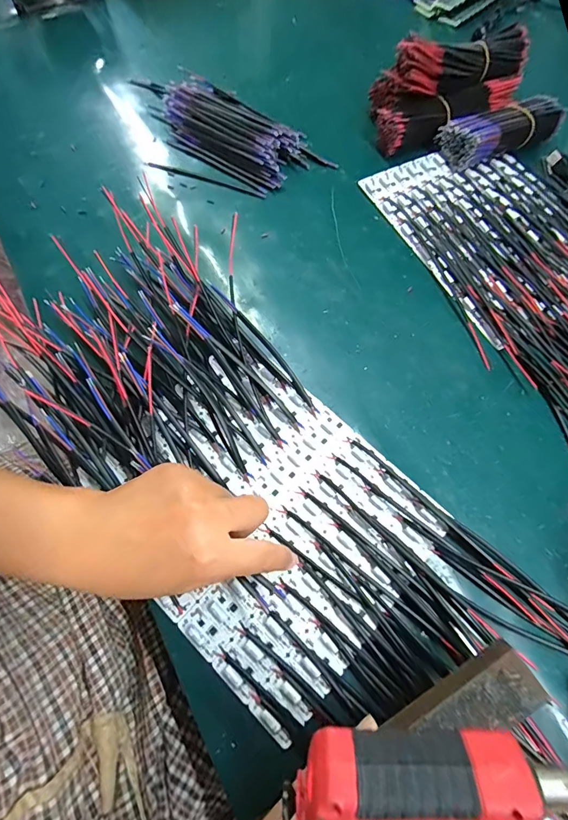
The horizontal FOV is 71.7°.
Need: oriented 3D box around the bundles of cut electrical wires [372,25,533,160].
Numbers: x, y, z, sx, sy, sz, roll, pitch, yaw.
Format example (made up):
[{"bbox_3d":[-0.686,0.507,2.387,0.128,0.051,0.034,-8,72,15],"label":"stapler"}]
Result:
[{"bbox_3d":[0.205,-0.380,0.458,0.218,0.077,0.092,-21,70,-11],"label":"bundles of cut electrical wires"}]

